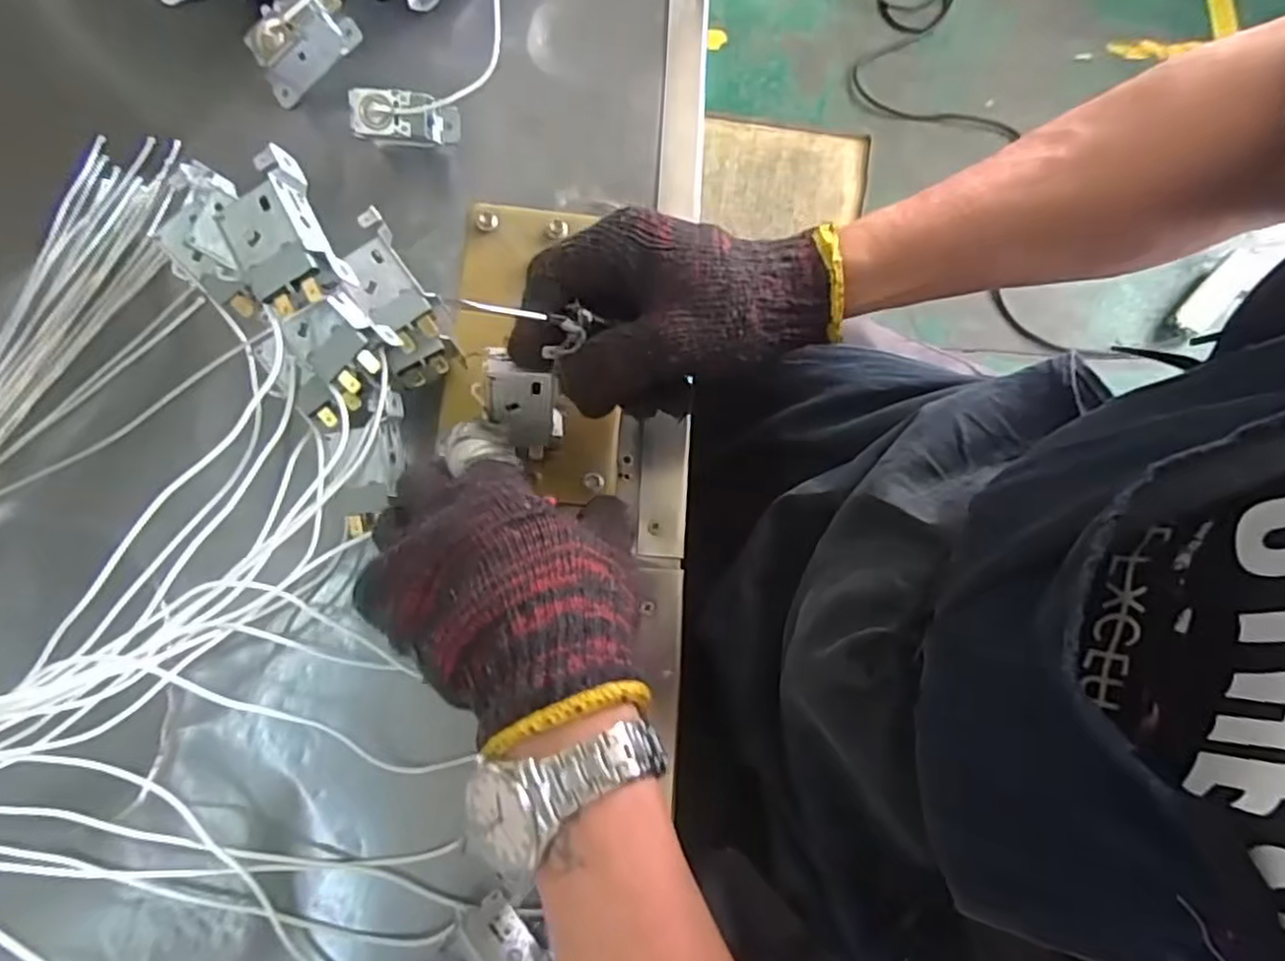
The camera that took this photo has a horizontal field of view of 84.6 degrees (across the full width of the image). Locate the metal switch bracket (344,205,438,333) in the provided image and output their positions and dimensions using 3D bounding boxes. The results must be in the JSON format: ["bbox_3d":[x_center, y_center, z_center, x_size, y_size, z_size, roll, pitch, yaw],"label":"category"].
[{"bbox_3d":[-0.129,-0.102,0.347,0.031,0.015,0.054,-35,78,-8],"label":"metal switch bracket"}]

